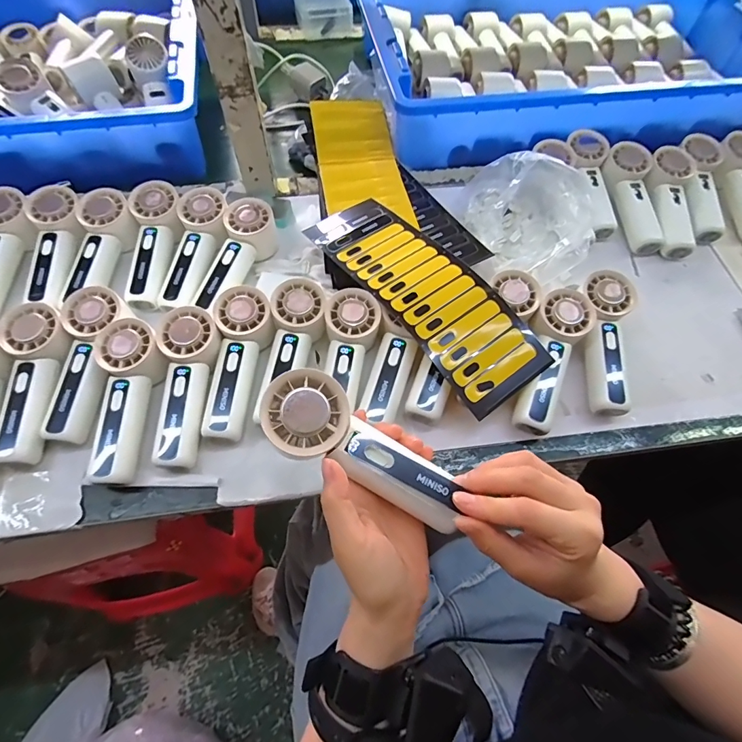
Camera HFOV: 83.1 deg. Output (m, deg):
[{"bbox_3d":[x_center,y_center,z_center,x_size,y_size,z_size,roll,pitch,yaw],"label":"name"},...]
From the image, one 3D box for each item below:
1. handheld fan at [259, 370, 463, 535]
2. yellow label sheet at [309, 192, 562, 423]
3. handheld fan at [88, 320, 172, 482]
[{"bbox_3d":[-0.008,0.053,0.277,0.140,0.030,0.052,35,65,0],"label":"handheld fan"},{"bbox_3d":[0.054,-0.092,0.452,0.103,0.023,0.291,-33,67,-19],"label":"yellow label sheet"},{"bbox_3d":[-0.232,0.026,0.398,0.063,0.030,0.149,-3,74,-4],"label":"handheld fan"}]

